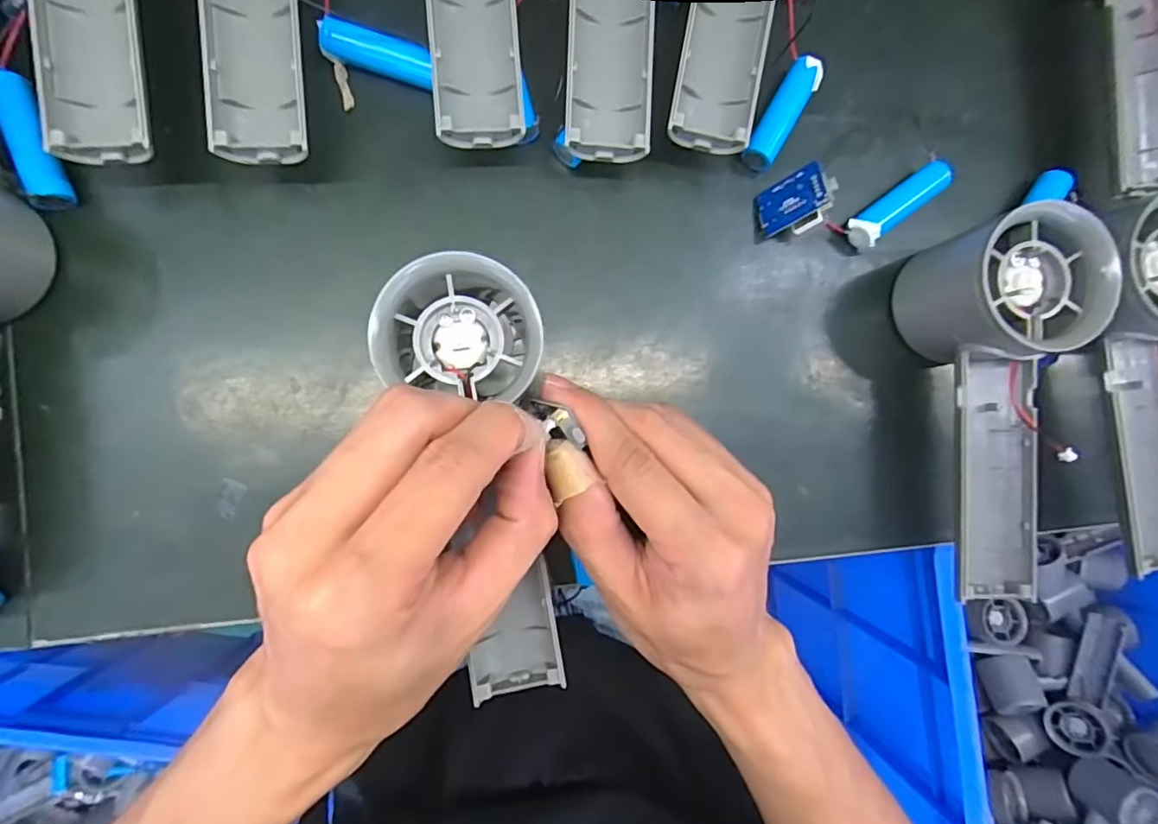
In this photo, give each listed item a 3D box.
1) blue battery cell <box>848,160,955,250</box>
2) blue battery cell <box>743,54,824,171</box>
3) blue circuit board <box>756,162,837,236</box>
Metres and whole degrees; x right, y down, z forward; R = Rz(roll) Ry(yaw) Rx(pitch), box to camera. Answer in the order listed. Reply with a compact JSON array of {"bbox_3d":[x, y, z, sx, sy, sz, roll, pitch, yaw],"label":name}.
[{"bbox_3d":[0.145,-0.094,0.258,0.054,0.015,0.014,-38,93,-5],"label":"blue battery cell"},{"bbox_3d":[0.091,-0.133,0.254,0.014,0.016,0.052,30,86,-4],"label":"blue battery cell"},{"bbox_3d":[0.096,-0.092,0.248,0.032,0.009,0.023,-22,83,39],"label":"blue circuit board"}]

